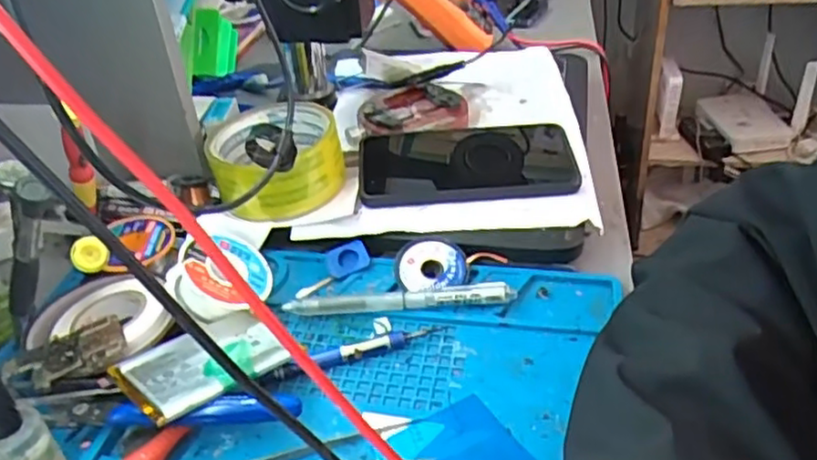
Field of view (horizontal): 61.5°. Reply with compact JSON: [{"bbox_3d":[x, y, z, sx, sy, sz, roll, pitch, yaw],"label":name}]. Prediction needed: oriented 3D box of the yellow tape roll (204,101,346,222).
[{"bbox_3d":[-0.092,-0.048,0.478,0.087,0.058,0.087,-3,35,2],"label":"yellow tape roll"}]

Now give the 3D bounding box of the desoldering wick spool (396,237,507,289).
[{"bbox_3d":[0.025,0.024,0.431,0.065,0.011,0.037,11,67,7],"label":"desoldering wick spool"}]

